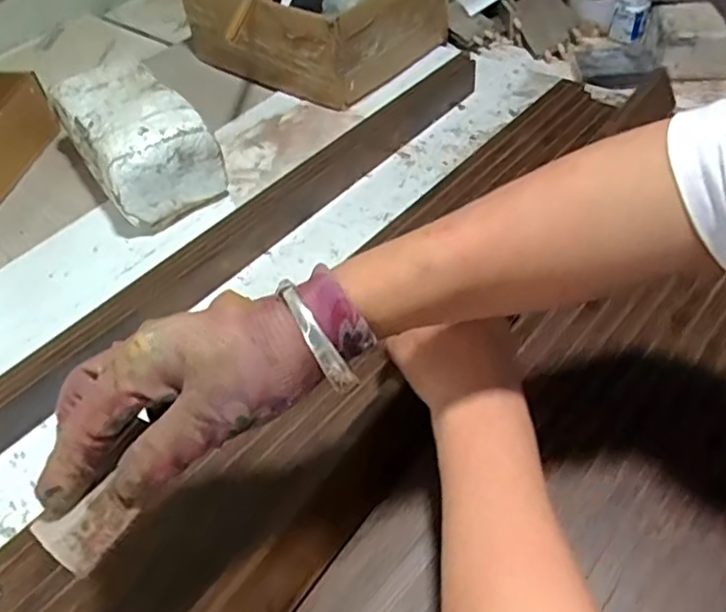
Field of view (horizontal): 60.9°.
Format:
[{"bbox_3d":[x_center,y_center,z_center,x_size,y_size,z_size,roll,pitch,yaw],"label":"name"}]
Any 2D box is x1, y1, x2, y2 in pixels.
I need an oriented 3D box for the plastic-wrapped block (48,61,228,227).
[{"bbox_3d":[-0.264,-0.193,0.731,0.128,0.113,0.219,-31,52,-20],"label":"plastic-wrapped block"}]

